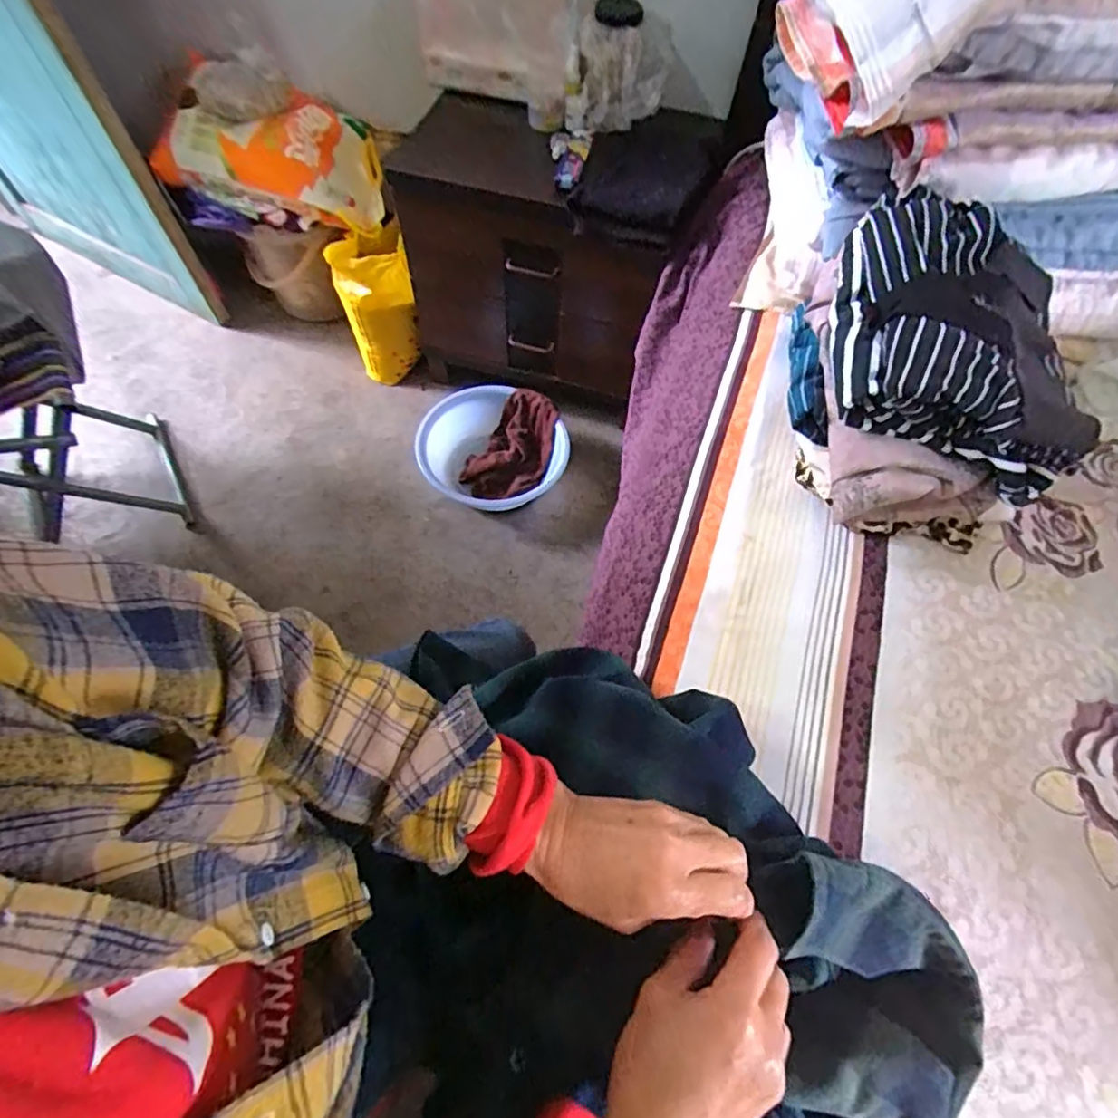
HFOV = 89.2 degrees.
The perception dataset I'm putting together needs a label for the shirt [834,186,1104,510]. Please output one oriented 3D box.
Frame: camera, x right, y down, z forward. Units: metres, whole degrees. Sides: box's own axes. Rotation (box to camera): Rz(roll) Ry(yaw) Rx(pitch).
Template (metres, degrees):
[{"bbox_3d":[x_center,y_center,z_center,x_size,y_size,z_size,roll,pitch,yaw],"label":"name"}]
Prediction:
[{"bbox_3d":[0.389,-0.218,0.553,0.212,0.103,0.281,11,63,3],"label":"shirt"}]

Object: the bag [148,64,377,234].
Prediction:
[{"bbox_3d":[-0.673,-0.972,1.364,0.576,0.258,0.278,19,63,7],"label":"bag"}]

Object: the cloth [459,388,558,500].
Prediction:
[{"bbox_3d":[-0.102,-0.263,1.381,0.177,0.064,0.289,33,87,3],"label":"cloth"}]

